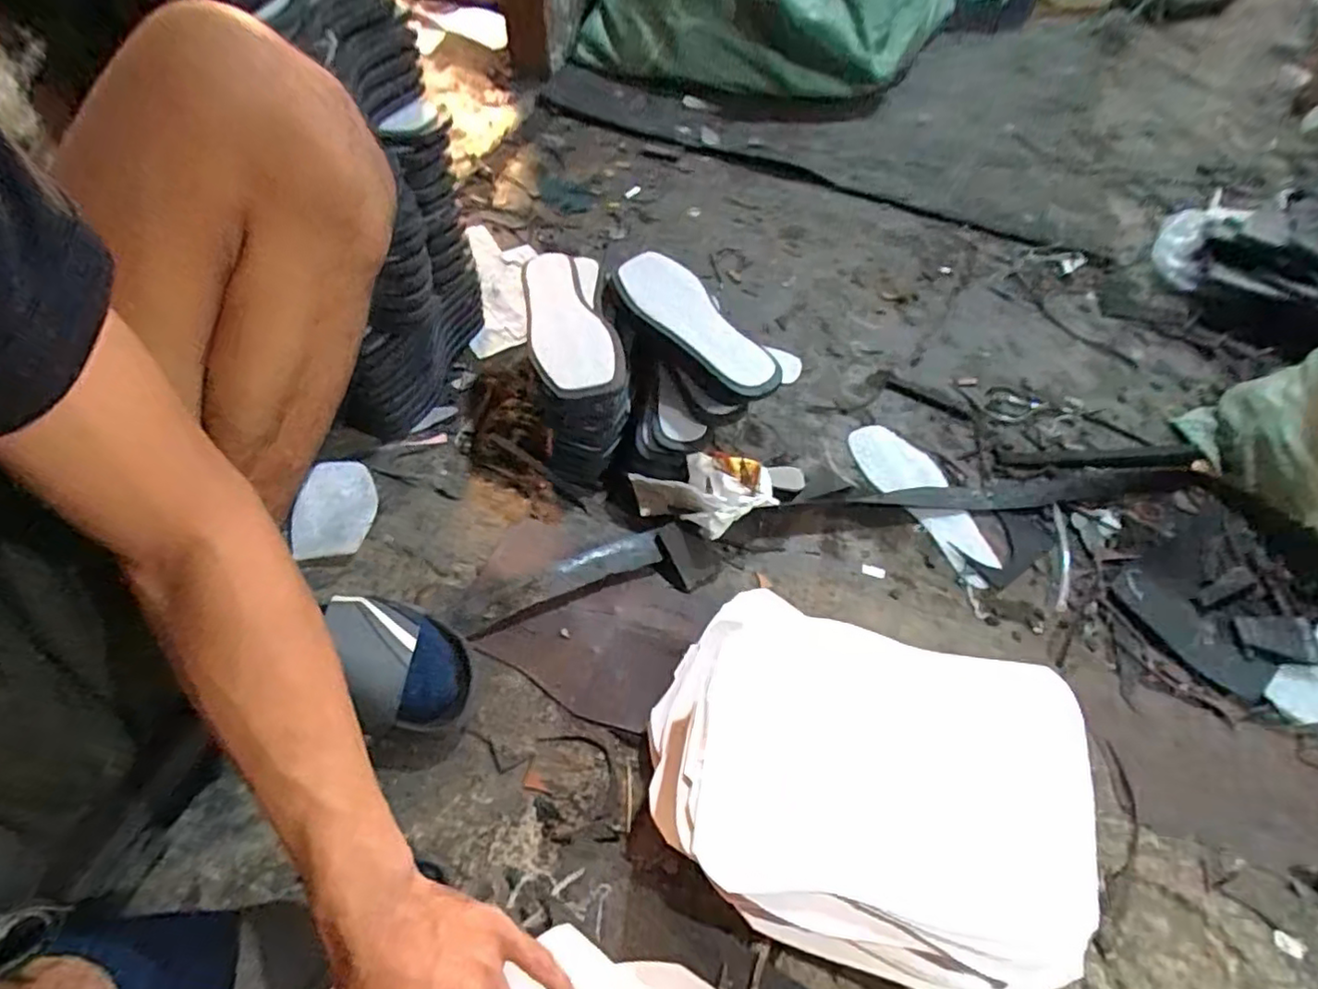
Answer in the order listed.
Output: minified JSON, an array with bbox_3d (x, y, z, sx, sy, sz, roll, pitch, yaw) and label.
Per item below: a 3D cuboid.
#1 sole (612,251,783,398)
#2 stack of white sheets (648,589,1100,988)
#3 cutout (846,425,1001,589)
[{"bbox_3d":[0.045,-0.194,0.705,0.082,0.032,0.238,-29,62,-22],"label":"sole"},{"bbox_3d":[0.151,0.213,0.488,0.312,0.104,0.247,18,55,9],"label":"stack of white sheets"},{"bbox_3d":[0.326,0.002,0.772,0.086,0.006,0.236,-26,62,-20],"label":"cutout"}]

